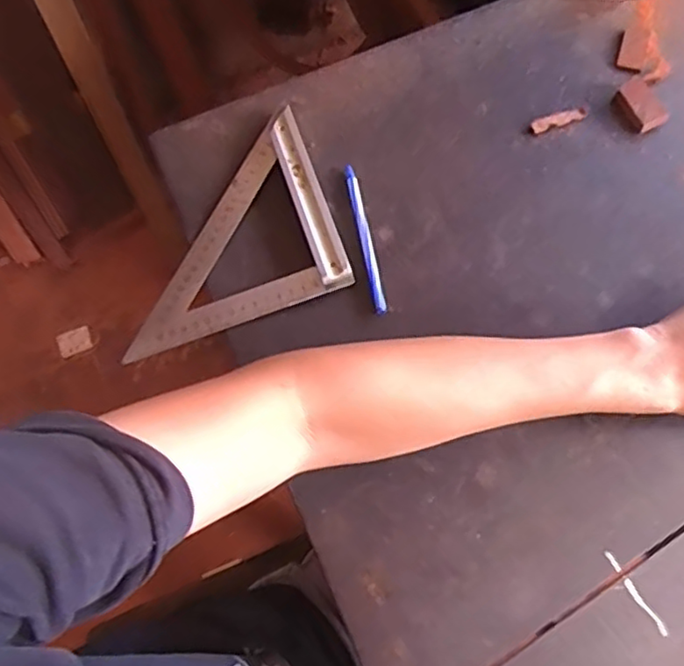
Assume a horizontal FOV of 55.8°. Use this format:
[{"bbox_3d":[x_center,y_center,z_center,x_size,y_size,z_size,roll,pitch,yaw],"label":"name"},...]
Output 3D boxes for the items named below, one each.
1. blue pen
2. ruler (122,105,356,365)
[{"bbox_3d":[0.018,-0.079,0.528,0.011,0.005,0.136,-10,68,-1],"label":"blue pen"},{"bbox_3d":[-0.103,-0.088,0.534,0.184,0.014,0.172,-18,68,-4],"label":"ruler"}]

